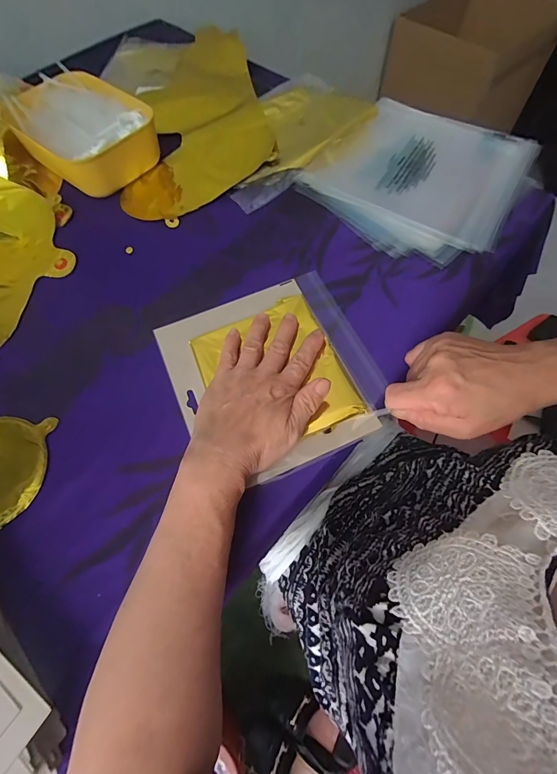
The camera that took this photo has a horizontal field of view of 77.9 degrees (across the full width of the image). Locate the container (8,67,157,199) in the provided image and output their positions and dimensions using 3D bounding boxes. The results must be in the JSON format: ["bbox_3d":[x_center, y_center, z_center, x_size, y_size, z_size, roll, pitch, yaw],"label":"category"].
[{"bbox_3d":[-0.257,-0.334,0.458,0.188,0.056,0.140,33,71,15],"label":"container"}]

